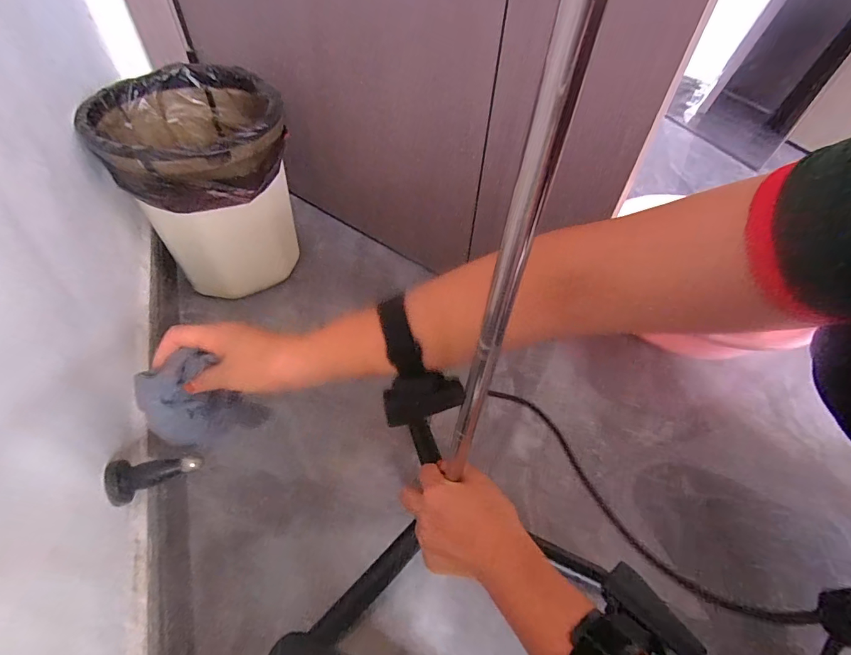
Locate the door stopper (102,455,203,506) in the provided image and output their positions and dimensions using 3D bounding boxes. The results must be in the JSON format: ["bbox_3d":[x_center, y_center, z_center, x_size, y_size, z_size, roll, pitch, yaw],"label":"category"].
[{"bbox_3d":[-0.263,0.143,0.414,0.076,0.035,0.034,-10,52,-11],"label":"door stopper"}]

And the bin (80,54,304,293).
[{"bbox_3d":[-0.340,-0.221,0.701,0.259,0.285,0.270,-19,54,-18],"label":"bin"}]

